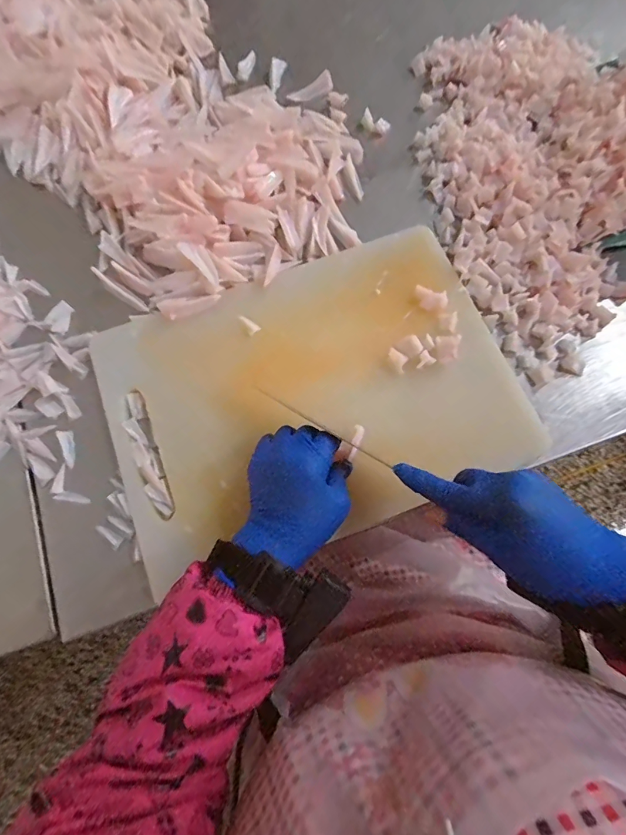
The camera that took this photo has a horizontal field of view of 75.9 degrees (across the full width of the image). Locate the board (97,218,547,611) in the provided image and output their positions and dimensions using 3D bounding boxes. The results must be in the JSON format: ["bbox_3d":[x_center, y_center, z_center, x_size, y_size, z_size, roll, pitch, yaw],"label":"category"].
[{"bbox_3d":[-0.002,-0.026,0.387,0.378,0.024,0.258,-20,71,-5],"label":"board"}]

